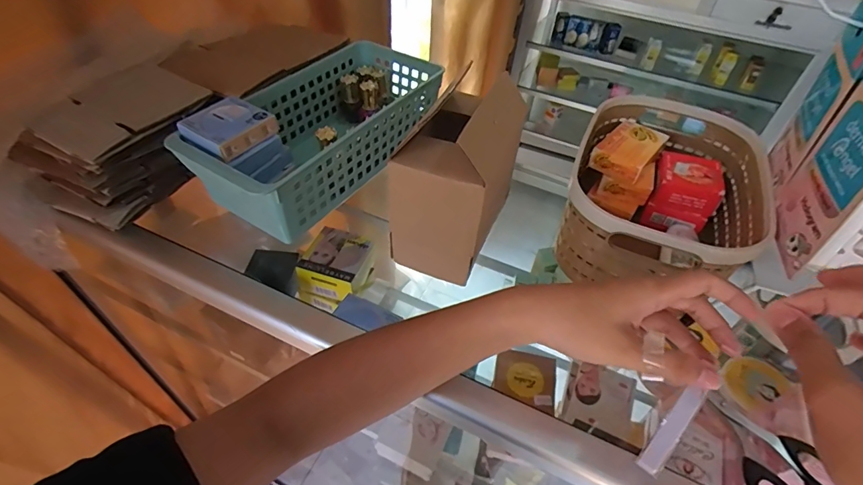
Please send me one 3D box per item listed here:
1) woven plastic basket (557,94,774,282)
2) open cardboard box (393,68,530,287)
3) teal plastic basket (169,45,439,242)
[{"bbox_3d":[0.222,-0.047,0.429,0.159,0.089,0.220,20,48,15],"label":"woven plastic basket"},{"bbox_3d":[0.024,-0.058,0.388,0.092,0.157,0.103,15,47,11],"label":"open cardboard box"},{"bbox_3d":[-0.123,-0.129,0.507,0.142,0.085,0.306,27,50,21],"label":"teal plastic basket"}]

